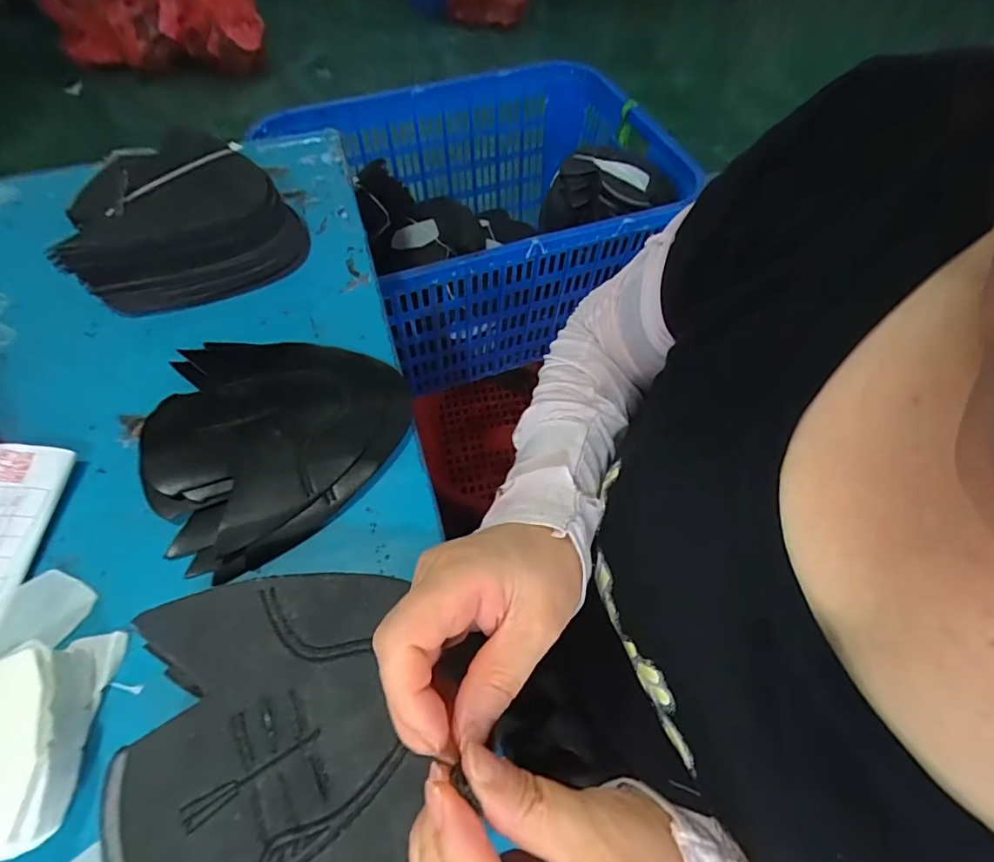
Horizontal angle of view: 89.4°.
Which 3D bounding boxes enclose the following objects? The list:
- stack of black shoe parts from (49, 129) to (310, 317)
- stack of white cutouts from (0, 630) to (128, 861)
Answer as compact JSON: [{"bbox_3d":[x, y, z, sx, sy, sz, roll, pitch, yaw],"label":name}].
[{"bbox_3d":[-0.307,-0.219,0.515,0.196,0.086,0.186,-13,55,-8],"label":"stack of black shoe parts"},{"bbox_3d":[-0.280,0.177,0.282,0.085,0.040,0.114,-7,58,-5],"label":"stack of white cutouts"}]

